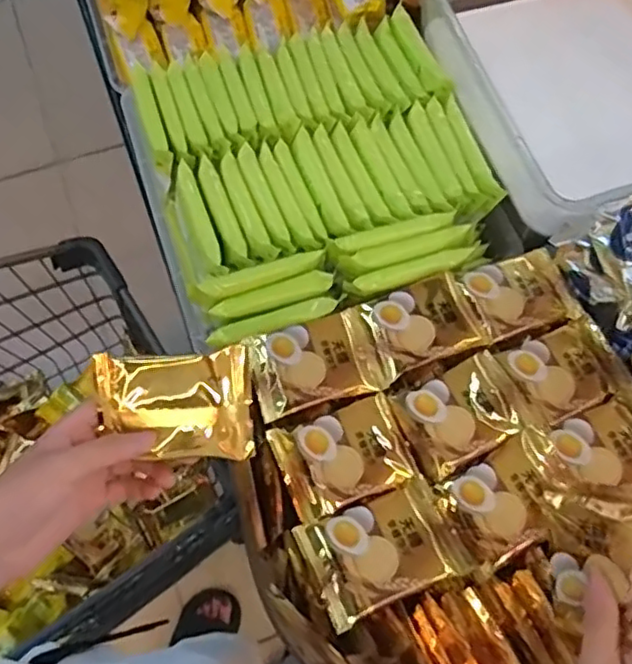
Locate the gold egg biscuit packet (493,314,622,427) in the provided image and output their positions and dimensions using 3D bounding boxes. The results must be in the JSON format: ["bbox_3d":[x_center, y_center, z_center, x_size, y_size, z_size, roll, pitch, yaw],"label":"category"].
[{"bbox_3d":[0.186,0.028,0.477,0.080,0.013,0.065,-23,71,-10],"label":"gold egg biscuit packet"}]

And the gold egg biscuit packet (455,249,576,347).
[{"bbox_3d":[0.163,-0.030,0.507,0.083,0.017,0.067,-19,70,-8],"label":"gold egg biscuit packet"}]

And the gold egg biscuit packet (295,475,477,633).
[{"bbox_3d":[0.046,0.141,0.415,0.102,0.022,0.065,-22,71,-9],"label":"gold egg biscuit packet"}]

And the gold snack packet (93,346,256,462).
[{"bbox_3d":[-0.088,0.046,0.386,0.093,0.030,0.066,-3,95,3],"label":"gold snack packet"}]

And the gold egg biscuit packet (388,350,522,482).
[{"bbox_3d":[0.105,0.059,0.461,0.085,0.014,0.069,-23,71,-9],"label":"gold egg biscuit packet"}]

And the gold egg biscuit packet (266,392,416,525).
[{"bbox_3d":[0.021,0.088,0.449,0.089,0.019,0.065,-20,70,-8],"label":"gold egg biscuit packet"}]

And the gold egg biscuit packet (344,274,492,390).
[{"bbox_3d":[0.074,-0.003,0.486,0.098,0.014,0.068,-21,70,-9],"label":"gold egg biscuit packet"}]

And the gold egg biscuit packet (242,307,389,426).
[{"bbox_3d":[-0.001,0.022,0.469,0.094,0.015,0.066,-17,70,-7],"label":"gold egg biscuit packet"}]

